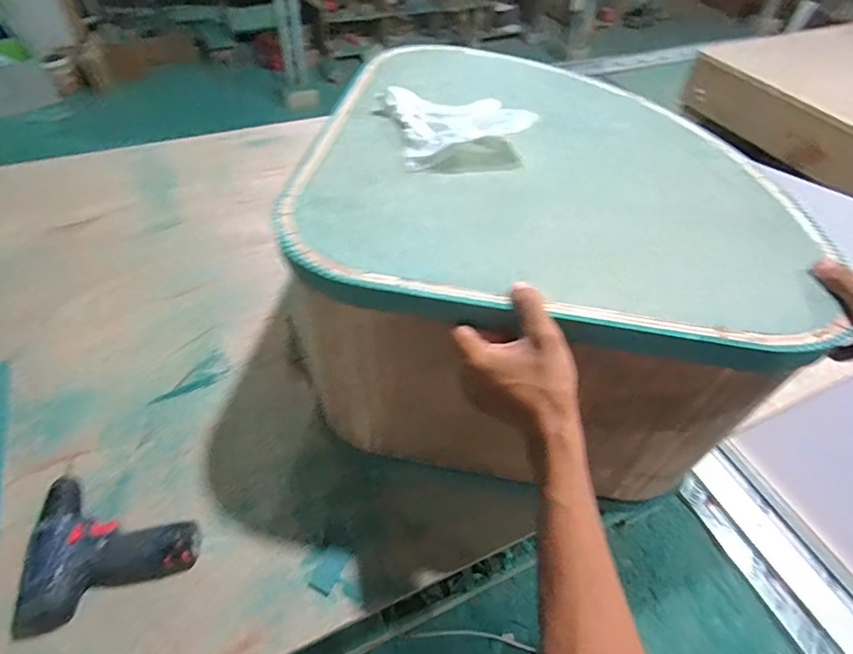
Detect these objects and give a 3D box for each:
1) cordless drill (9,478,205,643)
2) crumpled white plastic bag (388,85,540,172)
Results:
[{"bbox_3d":[-0.400,0.254,0.604,0.203,0.055,0.170,-16,52,-17],"label":"cordless drill"},{"bbox_3d":[0.032,-0.253,0.583,0.148,0.040,0.155,-13,51,-14],"label":"crumpled white plastic bag"}]

